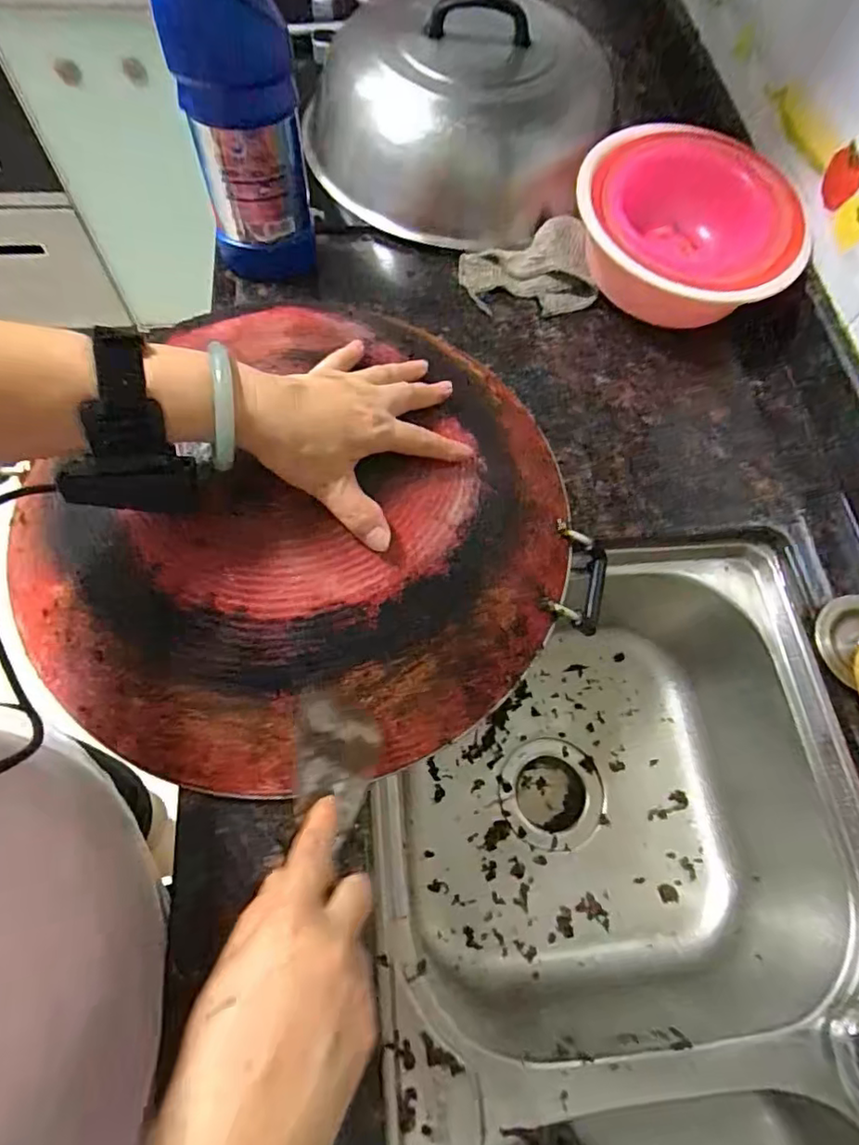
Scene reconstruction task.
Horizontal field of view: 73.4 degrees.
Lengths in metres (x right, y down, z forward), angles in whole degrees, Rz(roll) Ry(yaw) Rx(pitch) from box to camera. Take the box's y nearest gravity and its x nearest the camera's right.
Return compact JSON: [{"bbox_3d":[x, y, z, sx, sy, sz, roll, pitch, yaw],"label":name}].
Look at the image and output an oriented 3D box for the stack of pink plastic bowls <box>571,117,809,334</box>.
[{"bbox_3d":[0.273,-0.364,0.619,0.230,0.093,0.181,31,68,10],"label":"stack of pink plastic bowls"}]

